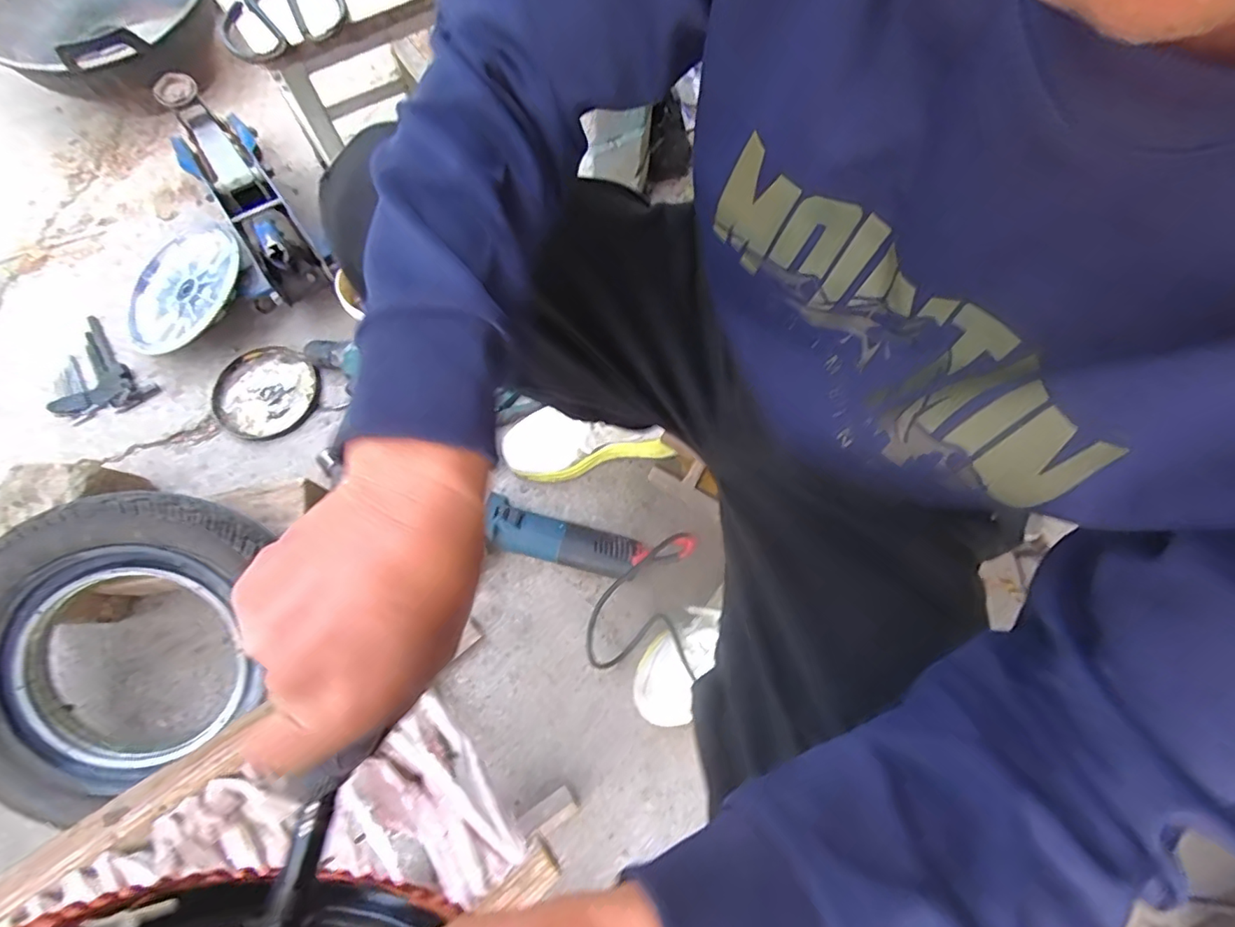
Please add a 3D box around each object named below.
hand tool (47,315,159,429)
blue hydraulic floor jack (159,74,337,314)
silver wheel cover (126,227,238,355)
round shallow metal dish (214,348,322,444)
[{"bbox_3d":[-0.784,-0.132,0.801,0.177,0.034,0.117,43,76,12],"label":"hand tool"},{"bbox_3d":[-0.563,-0.391,0.815,0.120,0.157,0.349,-31,75,-13],"label":"blue hydraulic floor jack"},{"bbox_3d":[-0.632,-0.259,0.802,0.165,0.029,0.185,-11,73,7],"label":"silver wheel cover"},{"bbox_3d":[-0.515,-0.104,0.805,0.142,0.019,0.141,0,72,-1],"label":"round shallow metal dish"}]

